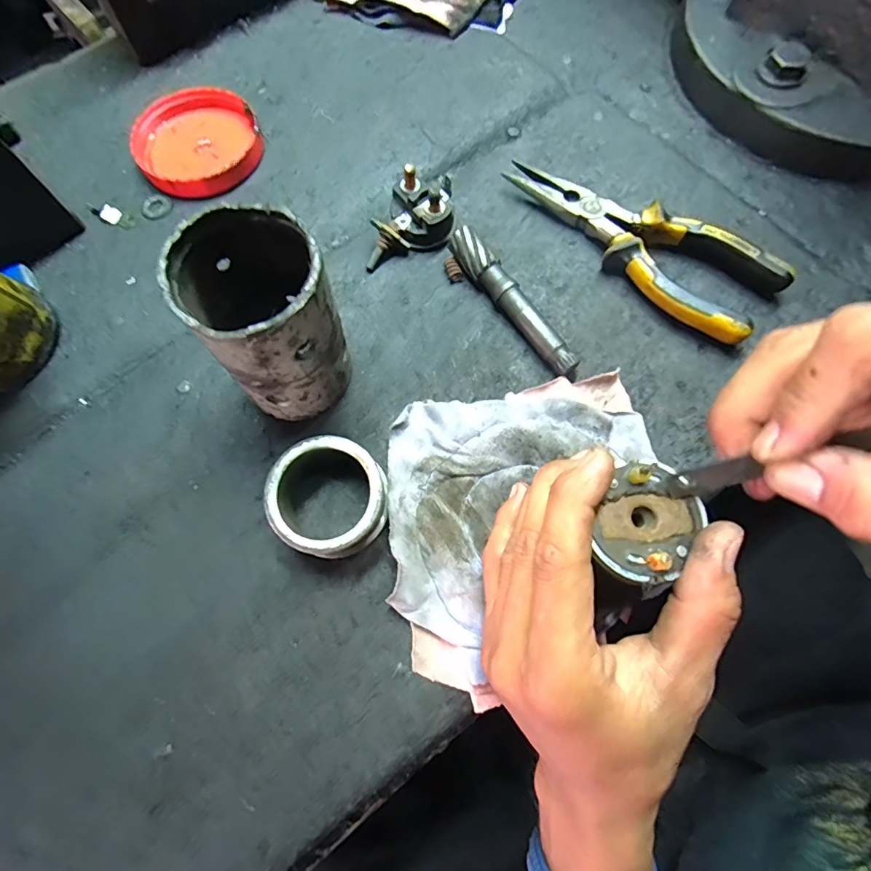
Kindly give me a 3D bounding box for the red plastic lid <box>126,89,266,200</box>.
[{"bbox_3d":[-0.172,-0.213,0.347,0.088,0.020,0.085,0,71,0],"label":"red plastic lid"}]

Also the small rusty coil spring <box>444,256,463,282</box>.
[{"bbox_3d":[0.012,-0.113,0.320,0.008,0.010,0.015,-28,75,-9],"label":"small rusty coil spring"}]

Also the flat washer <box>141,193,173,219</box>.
[{"bbox_3d":[-0.199,-0.164,0.336,0.021,0.004,0.021,-42,76,-13],"label":"flat washer"}]

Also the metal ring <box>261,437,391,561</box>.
[{"bbox_3d":[-0.057,0.034,0.261,0.061,0.037,0.061,0,71,0],"label":"metal ring"}]

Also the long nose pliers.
[{"bbox_3d":[0.128,-0.131,0.310,0.185,0.026,0.060,37,75,12],"label":"long nose pliers"}]

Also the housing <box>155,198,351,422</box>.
[{"bbox_3d":[-0.084,-0.056,0.249,0.061,0.111,0.066,-33,74,-10],"label":"housing"}]

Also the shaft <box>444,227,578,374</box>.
[{"bbox_3d":[0.051,-0.089,0.305,0.022,0.020,0.117,-36,75,-11],"label":"shaft"}]

